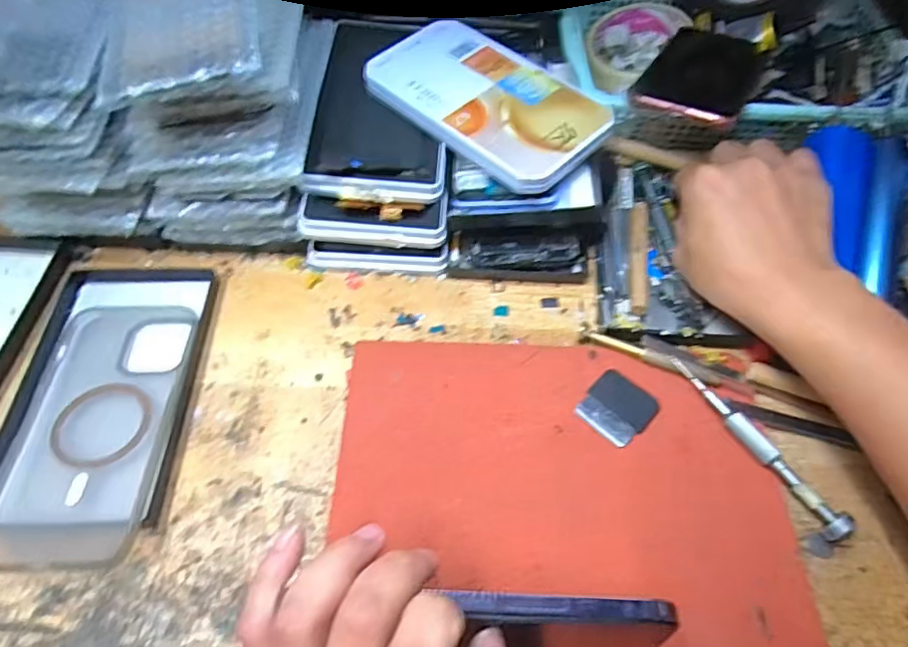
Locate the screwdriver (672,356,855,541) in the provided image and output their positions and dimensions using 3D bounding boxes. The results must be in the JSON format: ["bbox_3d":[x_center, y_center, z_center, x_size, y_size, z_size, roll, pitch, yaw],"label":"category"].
[{"bbox_3d":[0.175,0.069,0.335,0.013,0.015,0.125,-27,61,-18],"label":"screwdriver"}]

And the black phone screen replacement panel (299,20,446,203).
[{"bbox_3d":[-0.051,-0.165,0.427,0.094,0.015,0.172,6,64,-5],"label":"black phone screen replacement panel"}]

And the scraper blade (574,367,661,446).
[{"bbox_3d":[0.100,0.052,0.350,0.038,0.004,0.041,37,63,21],"label":"scraper blade"}]

